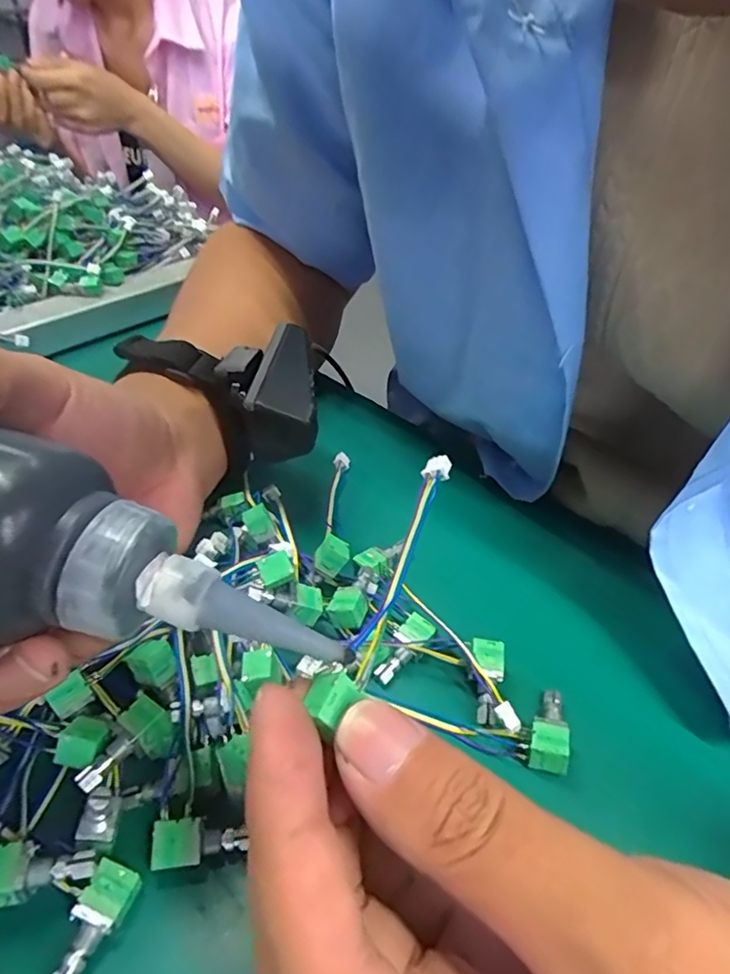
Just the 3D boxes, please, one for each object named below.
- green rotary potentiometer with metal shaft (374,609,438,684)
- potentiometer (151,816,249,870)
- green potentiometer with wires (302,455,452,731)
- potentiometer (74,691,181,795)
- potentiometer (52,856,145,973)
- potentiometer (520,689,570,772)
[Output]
[{"bbox_3d":[0.014,0.059,0.207,0.012,0.009,0.028,27,62,30],"label":"green rotary potentiometer with metal shaft"},{"bbox_3d":[-0.046,0.098,0.156,0.025,0.005,0.011,5,36,-15],"label":"potentiometer"},{"bbox_3d":[0.007,0.021,0.152,0.011,0.006,0.092,14,42,16],"label":"green potentiometer with wires"},{"bbox_3d":[-0.072,0.077,0.167,0.013,0.011,0.028,25,44,27],"label":"potentiometer"},{"bbox_3d":[-0.069,0.111,0.140,0.012,0.006,0.028,13,39,14],"label":"potentiometer"},{"bbox_3d":[0.062,0.079,0.186,0.013,0.007,0.028,18,41,21],"label":"potentiometer"}]

